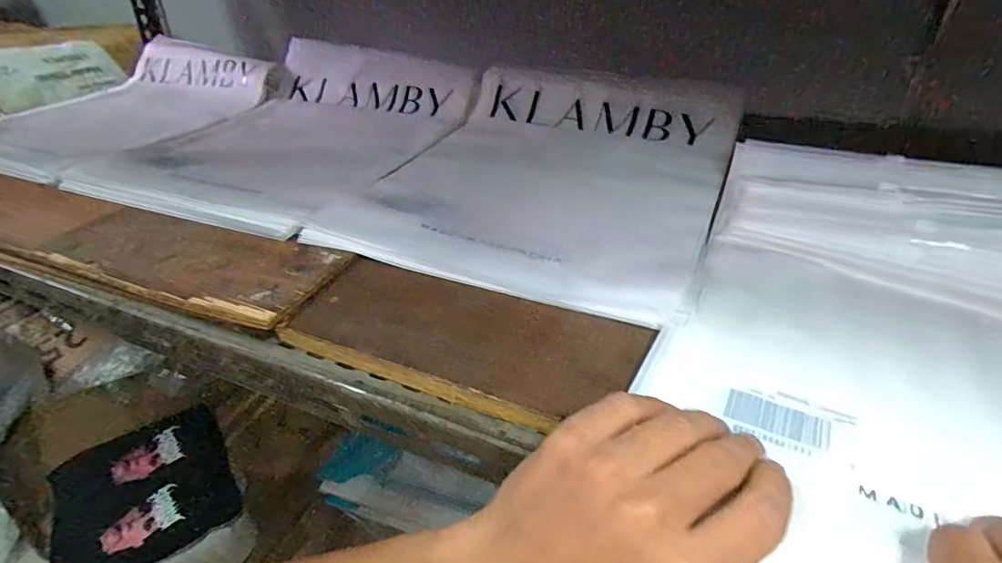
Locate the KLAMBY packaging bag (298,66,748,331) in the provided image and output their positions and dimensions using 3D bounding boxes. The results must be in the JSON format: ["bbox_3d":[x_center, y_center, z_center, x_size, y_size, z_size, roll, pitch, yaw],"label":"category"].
[{"bbox_3d":[0.047,-0.117,0.488,0.305,0.034,0.369,15,38,22],"label":"KLAMBY packaging bag"}]

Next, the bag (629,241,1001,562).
[{"bbox_3d":[0.232,0.069,0.241,0.305,0.023,0.263,14,40,23],"label":"bag"}]

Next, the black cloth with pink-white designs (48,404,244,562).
[{"bbox_3d":[-0.560,0.327,0.802,0.239,0.063,0.248,-23,41,-28],"label":"black cloth with pink-white designs"}]

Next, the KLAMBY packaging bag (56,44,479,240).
[{"bbox_3d":[-0.245,-0.197,0.609,0.333,0.052,0.350,14,38,20],"label":"KLAMBY packaging bag"}]

